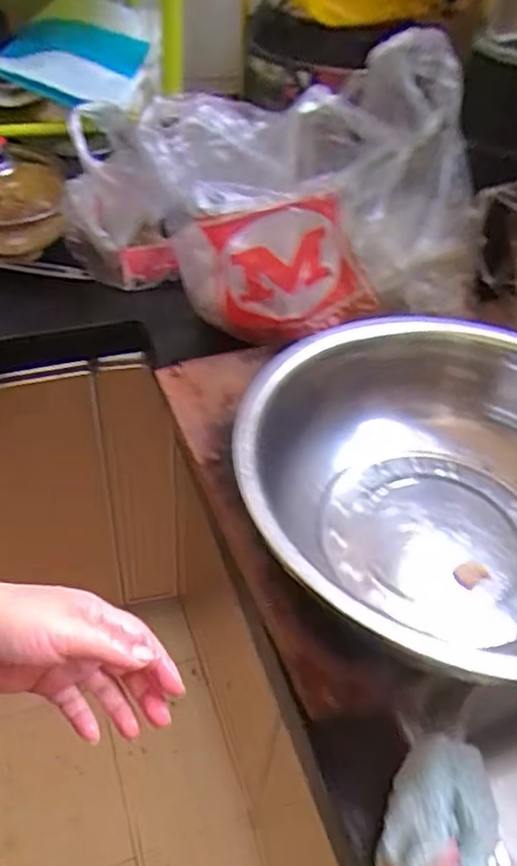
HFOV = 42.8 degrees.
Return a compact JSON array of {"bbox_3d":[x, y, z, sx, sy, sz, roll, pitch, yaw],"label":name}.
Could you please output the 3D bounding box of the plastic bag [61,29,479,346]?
[{"bbox_3d":[0.009,-0.276,0.725,0.411,0.273,0.261,34,50,26],"label":"plastic bag"}]

